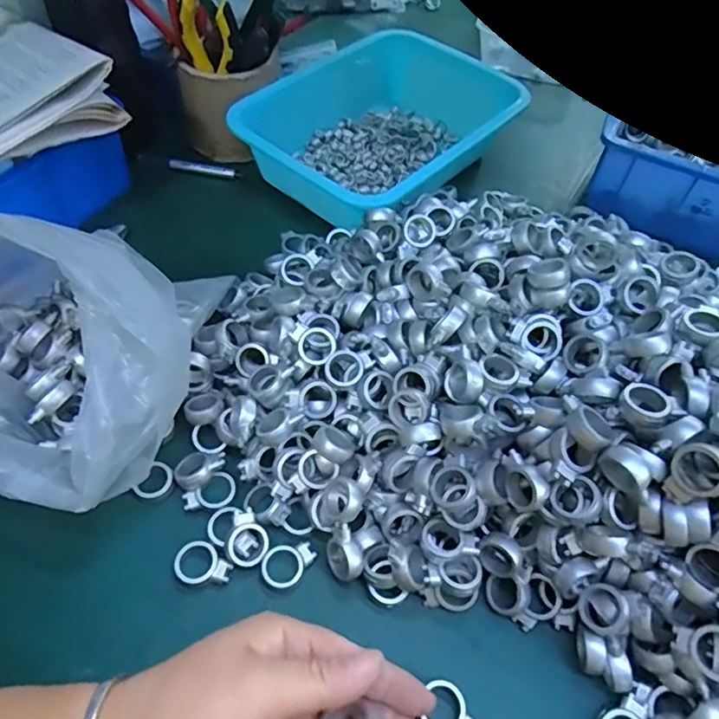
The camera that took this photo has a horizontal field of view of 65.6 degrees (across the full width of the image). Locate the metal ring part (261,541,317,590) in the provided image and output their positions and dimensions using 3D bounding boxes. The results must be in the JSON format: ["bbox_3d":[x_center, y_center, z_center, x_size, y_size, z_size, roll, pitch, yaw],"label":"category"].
[{"bbox_3d":[-0.044,0.125,0.345,0.034,0.006,0.024,-38,64,-26],"label":"metal ring part"}]

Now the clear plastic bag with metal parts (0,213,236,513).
[{"bbox_3d":[-0.179,-0.009,0.343,0.144,0.152,0.174,2,54,-1],"label":"clear plastic bag with metal parts"}]

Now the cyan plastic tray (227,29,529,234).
[{"bbox_3d":[0.026,-0.230,0.562,0.190,0.072,0.258,39,61,23],"label":"cyan plastic tray"}]

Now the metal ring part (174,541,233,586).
[{"bbox_3d":[-0.096,0.127,0.341,0.033,0.009,0.025,30,58,18],"label":"metal ring part"}]

